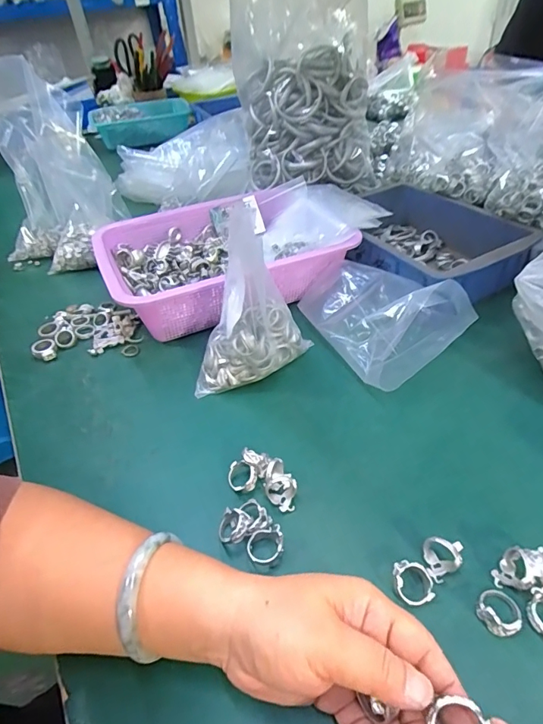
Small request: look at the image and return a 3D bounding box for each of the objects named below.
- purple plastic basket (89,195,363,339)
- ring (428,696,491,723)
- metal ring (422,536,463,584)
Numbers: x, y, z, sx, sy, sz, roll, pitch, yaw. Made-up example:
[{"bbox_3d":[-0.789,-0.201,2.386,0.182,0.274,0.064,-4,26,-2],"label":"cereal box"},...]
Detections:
[{"bbox_3d":[-0.065,-0.131,0.570,0.289,0.085,0.220,-18,42,-16],"label":"purple plastic basket"},{"bbox_3d":[0.084,0.164,0.190,0.024,0.009,0.023,-2,40,2],"label":"ring"},{"bbox_3d":[0.114,0.134,0.291,0.024,0.022,0.021,15,44,21],"label":"metal ring"}]

